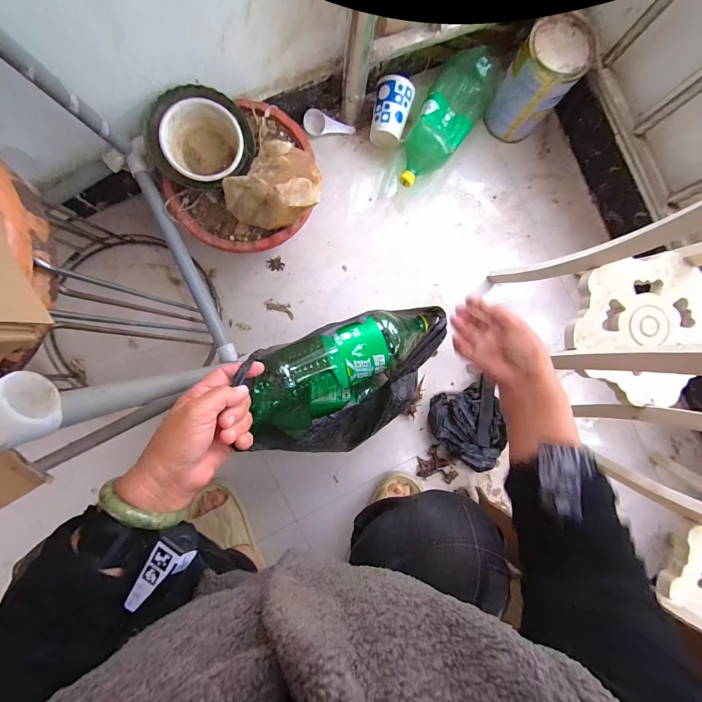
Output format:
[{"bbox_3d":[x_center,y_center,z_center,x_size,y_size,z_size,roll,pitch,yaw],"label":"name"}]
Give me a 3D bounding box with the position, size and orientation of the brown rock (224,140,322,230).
[{"bbox_3d":[-0.129,-0.276,0.519,0.157,0.067,0.133,-13,90,-4],"label":"brown rock"}]

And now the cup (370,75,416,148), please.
[{"bbox_3d":[0.087,-0.513,0.702,0.077,0.082,0.121,10,89,-3],"label":"cup"}]

